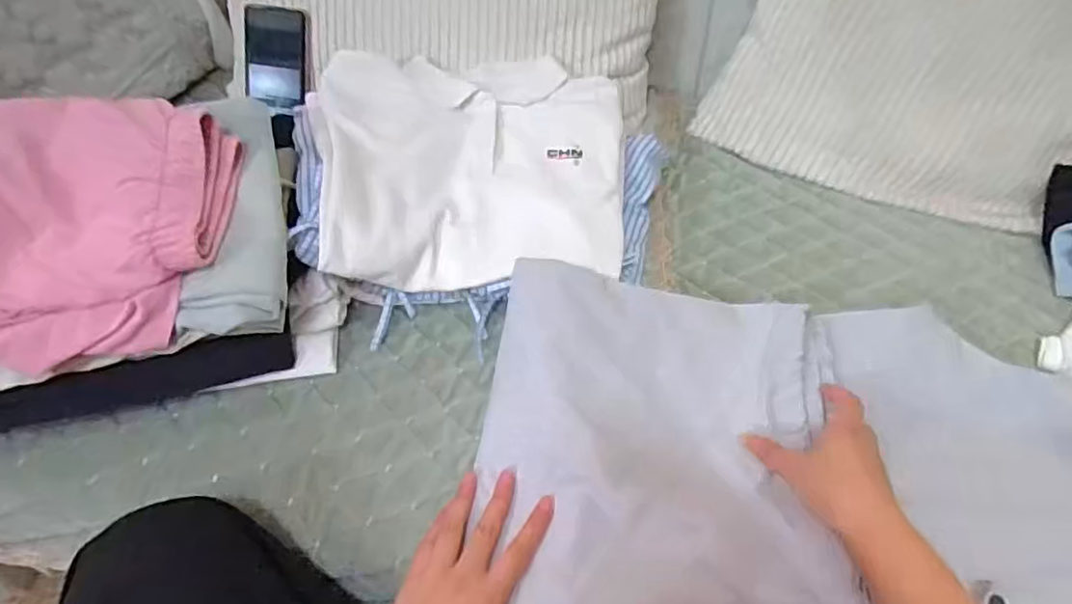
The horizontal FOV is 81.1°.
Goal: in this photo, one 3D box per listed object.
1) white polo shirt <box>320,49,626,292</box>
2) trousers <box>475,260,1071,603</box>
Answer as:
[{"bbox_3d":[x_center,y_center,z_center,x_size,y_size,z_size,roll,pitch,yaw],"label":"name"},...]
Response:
[{"bbox_3d":[-0.069,-0.164,0.671,0.333,0.060,0.318,-1,49,-3],"label":"white polo shirt"},{"bbox_3d":[0.306,0.131,0.481,0.694,0.068,0.293,8,49,6],"label":"trousers"}]

